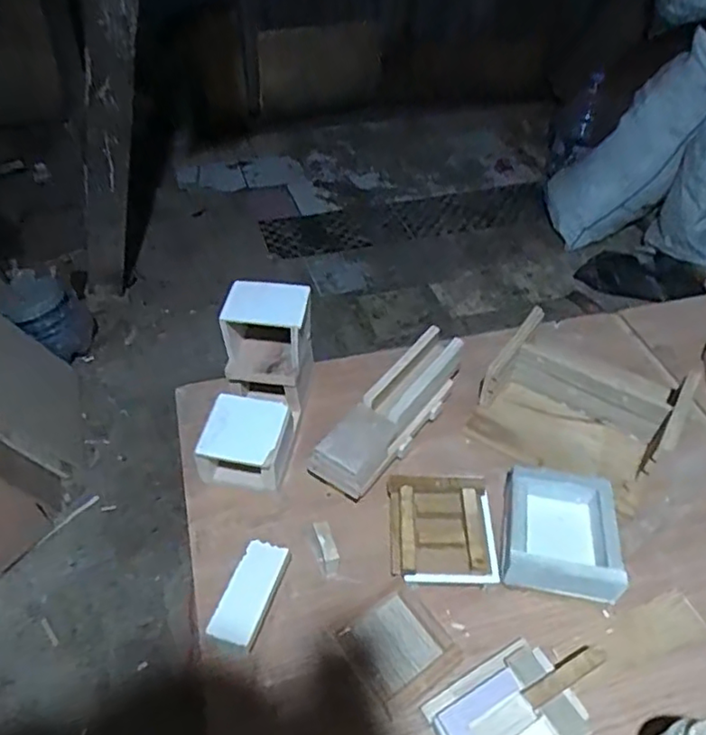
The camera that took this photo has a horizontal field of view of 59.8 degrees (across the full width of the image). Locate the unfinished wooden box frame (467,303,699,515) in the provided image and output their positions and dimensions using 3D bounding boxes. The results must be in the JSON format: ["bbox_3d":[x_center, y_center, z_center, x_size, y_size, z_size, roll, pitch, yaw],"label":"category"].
[{"bbox_3d":[0.337,0.054,0.912,0.267,0.091,0.238,24,51,22],"label":"unfinished wooden box frame"}]

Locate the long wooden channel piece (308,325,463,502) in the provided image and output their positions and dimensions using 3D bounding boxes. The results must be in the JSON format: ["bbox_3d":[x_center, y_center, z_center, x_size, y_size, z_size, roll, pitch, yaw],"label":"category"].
[{"bbox_3d":[0.061,0.069,0.893,0.077,0.087,0.298,30,53,24],"label":"long wooden channel piece"}]

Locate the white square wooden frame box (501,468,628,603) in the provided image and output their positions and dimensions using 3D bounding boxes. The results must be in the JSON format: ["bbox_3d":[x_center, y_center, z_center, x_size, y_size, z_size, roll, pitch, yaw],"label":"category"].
[{"bbox_3d":[0.258,0.210,0.774,0.139,0.057,0.154,9,47,7],"label":"white square wooden frame box"}]

